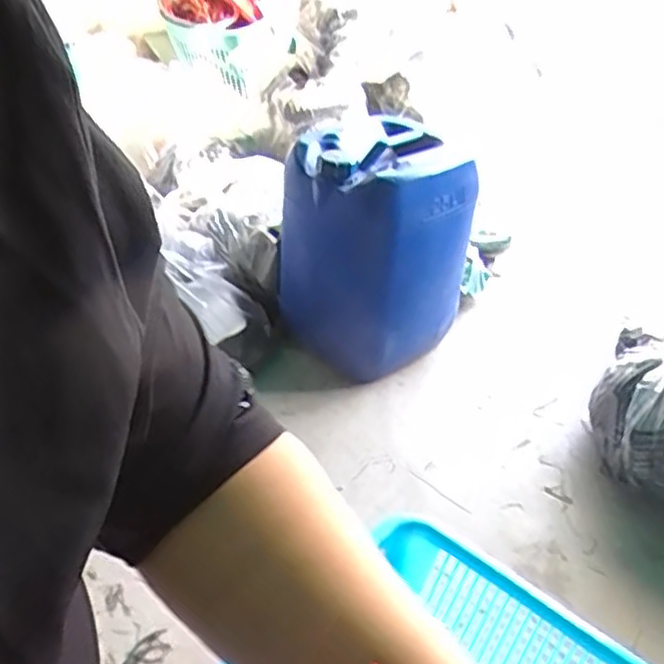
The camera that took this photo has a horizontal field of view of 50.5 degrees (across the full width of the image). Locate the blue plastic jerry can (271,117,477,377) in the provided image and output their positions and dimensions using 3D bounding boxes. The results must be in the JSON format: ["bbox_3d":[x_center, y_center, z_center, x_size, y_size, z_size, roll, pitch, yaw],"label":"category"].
[{"bbox_3d":[0.081,-0.150,1.331,0.287,0.405,0.261,3,34,-2],"label":"blue plastic jerry can"}]

